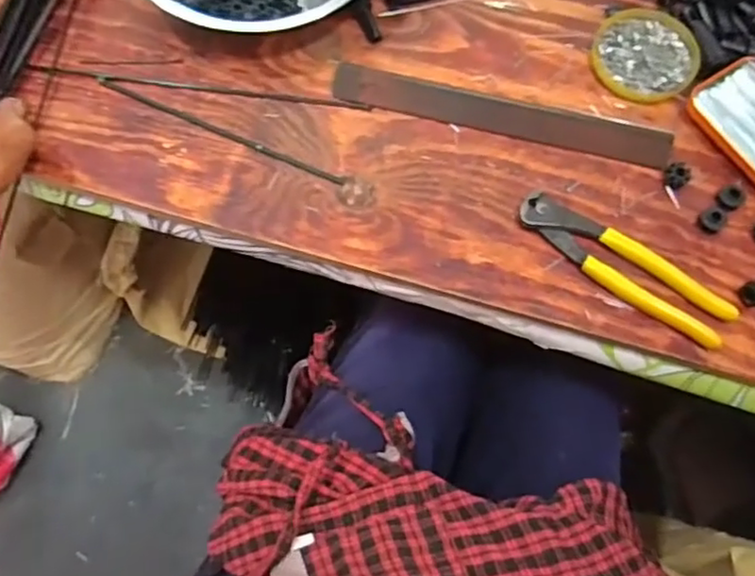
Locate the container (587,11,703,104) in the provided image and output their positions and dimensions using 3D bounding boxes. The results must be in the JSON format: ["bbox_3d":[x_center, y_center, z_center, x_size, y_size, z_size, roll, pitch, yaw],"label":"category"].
[{"bbox_3d":[0.218,-0.189,0.522,0.083,0.010,0.081,0,71,-1],"label":"container"}]

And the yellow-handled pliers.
[{"bbox_3d":[0.177,-0.016,0.462,0.163,0.018,0.038,35,74,10],"label":"yellow-handled pliers"}]

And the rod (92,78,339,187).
[{"bbox_3d":[-0.127,-0.126,0.506,0.220,0.004,0.008,25,75,6],"label":"rod"}]

